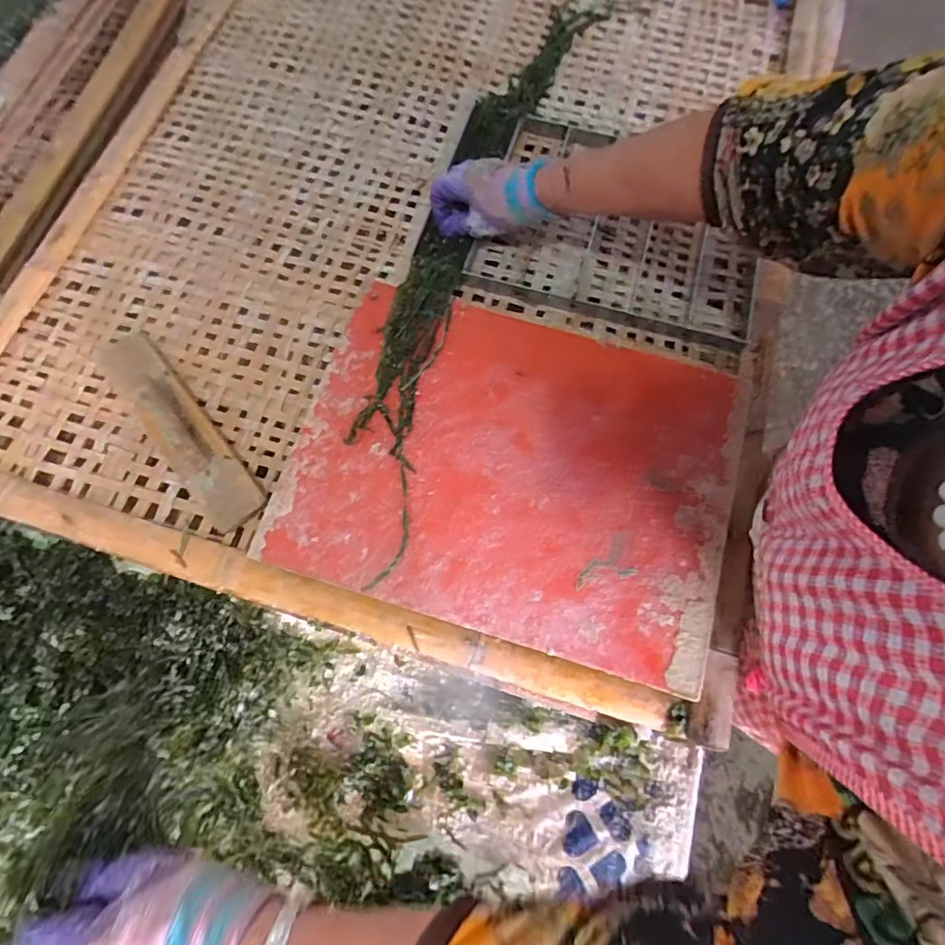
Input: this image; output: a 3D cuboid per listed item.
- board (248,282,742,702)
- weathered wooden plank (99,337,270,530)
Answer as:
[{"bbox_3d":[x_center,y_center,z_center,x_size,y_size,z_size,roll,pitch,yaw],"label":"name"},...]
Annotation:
[{"bbox_3d":[0.038,-0.010,0.491,0.390,0.010,0.302,16,72,4],"label":"board"},{"bbox_3d":[-0.284,-0.045,0.492,0.057,0.052,0.247,-39,77,-8],"label":"weathered wooden plank"}]

